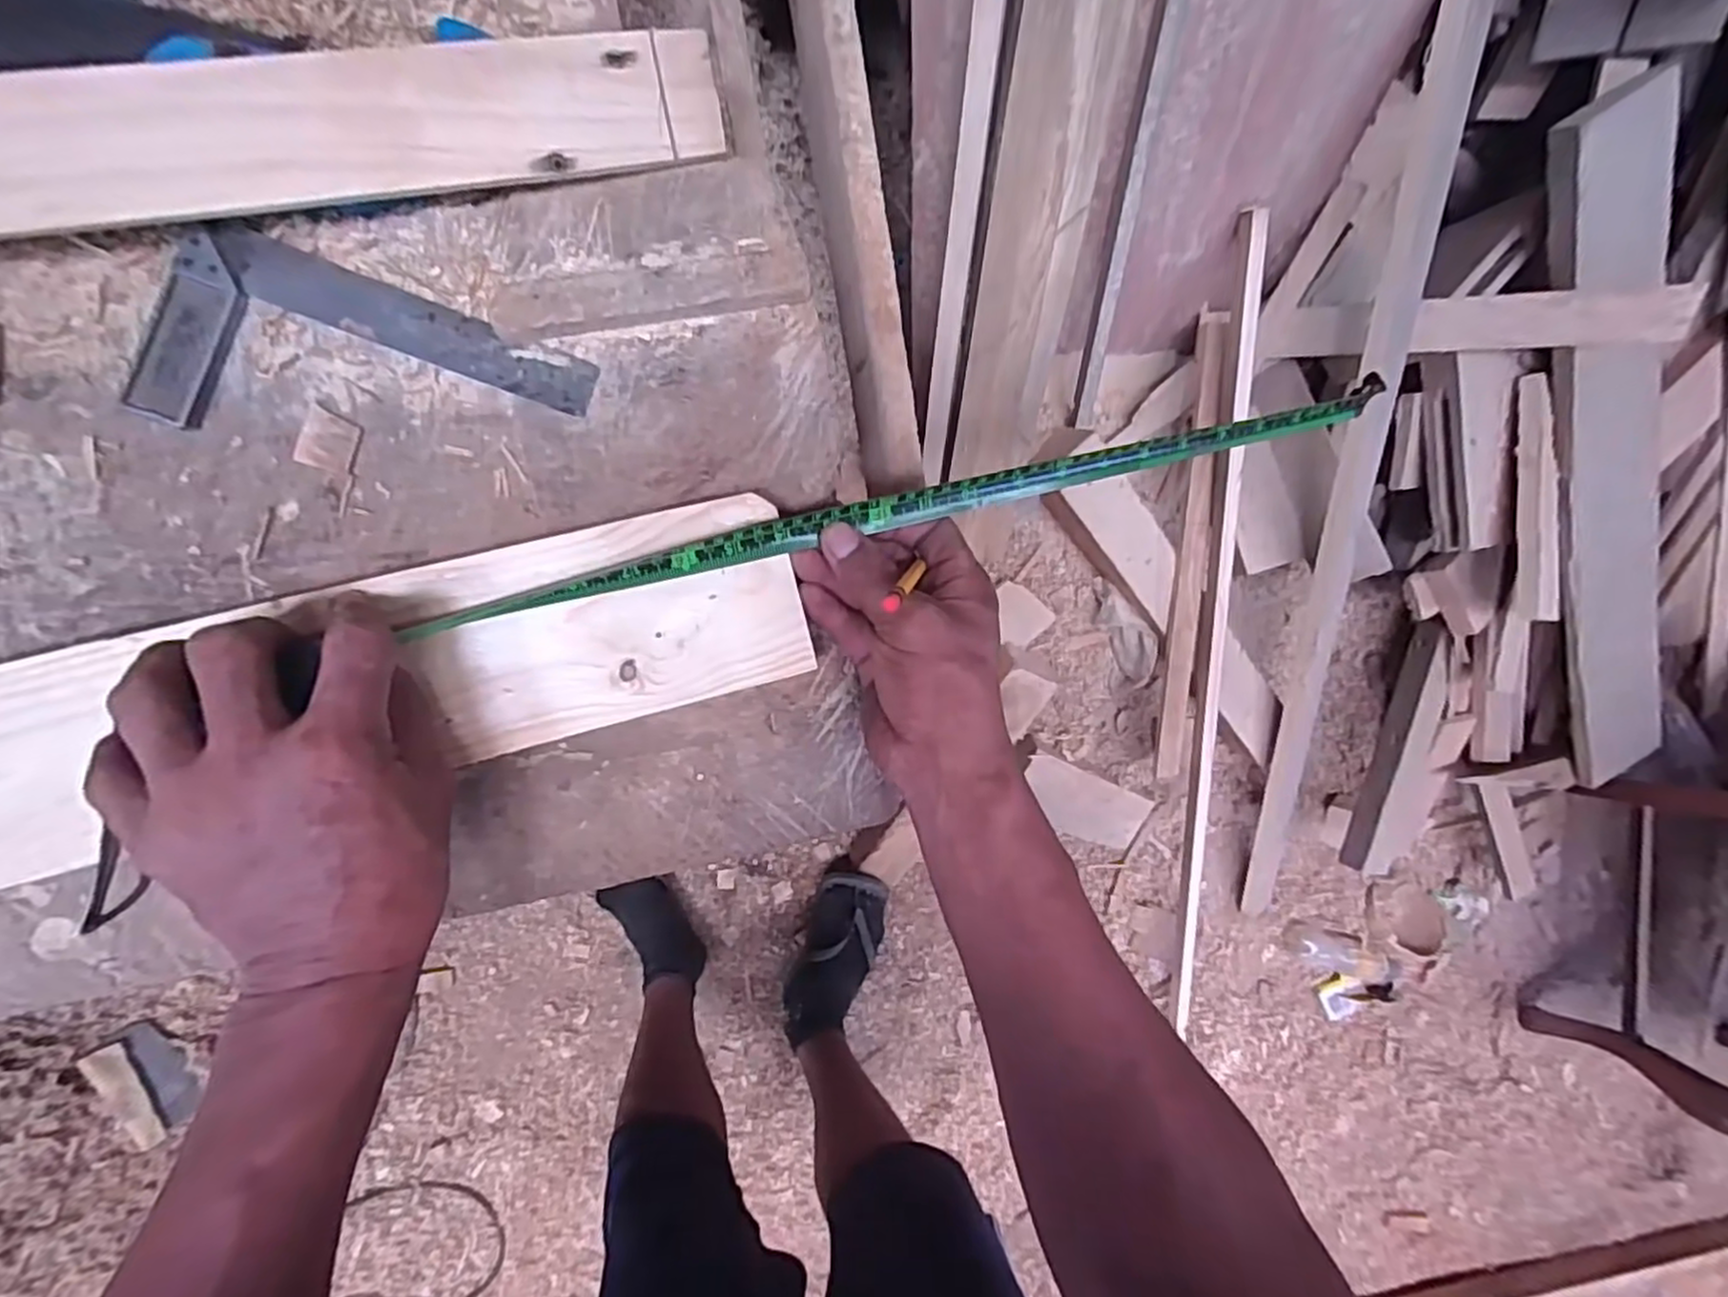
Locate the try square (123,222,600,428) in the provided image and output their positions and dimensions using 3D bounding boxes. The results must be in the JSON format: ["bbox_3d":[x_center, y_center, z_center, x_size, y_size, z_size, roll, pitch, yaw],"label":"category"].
[{"bbox_3d":[-0.238,-0.128,0.352,0.187,0.010,0.095,20,91,-8],"label":"try square"}]

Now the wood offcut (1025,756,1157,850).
[{"bbox_3d":[0.328,0.234,1.073,0.234,0.017,0.106,22,115,-18],"label":"wood offcut"}]

